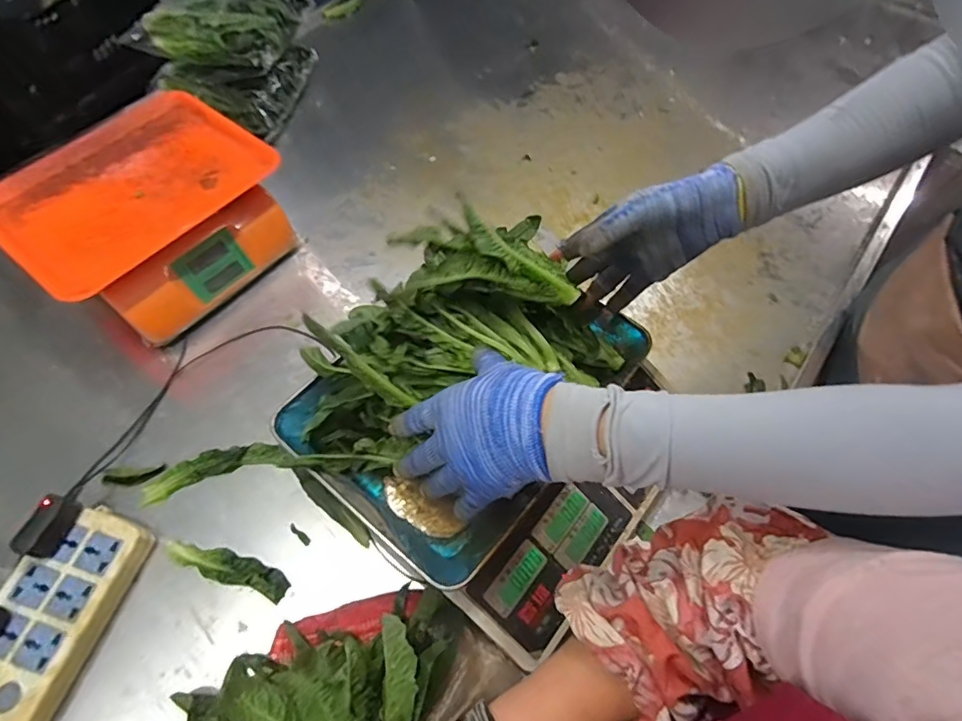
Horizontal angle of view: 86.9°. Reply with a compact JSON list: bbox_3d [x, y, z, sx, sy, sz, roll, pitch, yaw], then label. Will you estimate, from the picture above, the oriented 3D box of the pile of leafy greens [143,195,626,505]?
[{"bbox_3d":[-0.030,-0.024,0.467,0.300,0.115,0.160,-19,64,-13],"label":"pile of leafy greens"}]

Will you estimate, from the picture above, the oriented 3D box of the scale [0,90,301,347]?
[{"bbox_3d":[-0.425,-0.185,0.666,0.259,0.125,0.286,36,65,15],"label":"scale"}]

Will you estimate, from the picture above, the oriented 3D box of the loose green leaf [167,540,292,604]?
[{"bbox_3d":[-0.258,0.211,0.517,0.130,0.009,0.029,17,62,6],"label":"loose green leaf"}]

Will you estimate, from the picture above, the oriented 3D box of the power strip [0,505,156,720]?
[{"bbox_3d":[-0.402,0.235,0.480,0.101,0.031,0.180,17,62,6],"label":"power strip"}]

